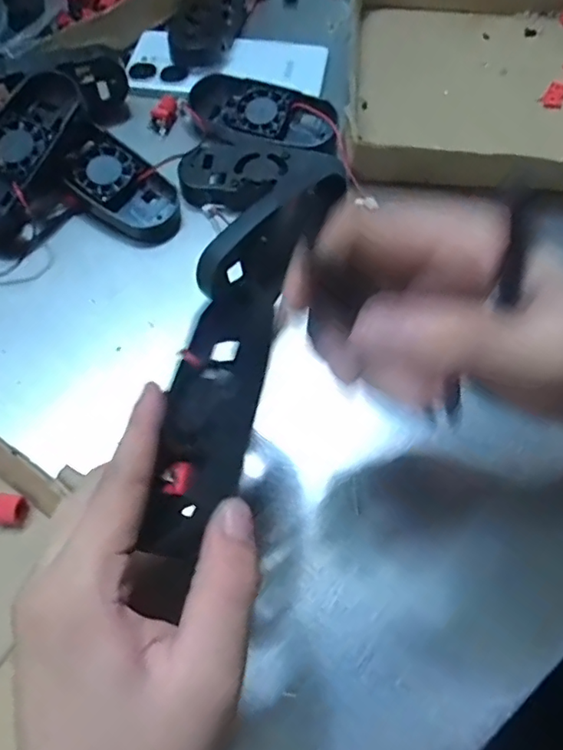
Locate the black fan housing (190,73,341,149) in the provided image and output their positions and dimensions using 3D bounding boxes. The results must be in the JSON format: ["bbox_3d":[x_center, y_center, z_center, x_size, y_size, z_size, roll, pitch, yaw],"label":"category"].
[{"bbox_3d":[-0.016,-0.197,0.414,0.125,0.019,0.048,26,65,14],"label":"black fan housing"}]

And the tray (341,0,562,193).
[{"bbox_3d":[0.211,-0.231,0.419,0.312,0.034,0.234,4,62,3],"label":"tray"}]

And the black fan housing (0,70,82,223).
[{"bbox_3d":[-0.175,-0.150,0.363,0.052,0.015,0.116,27,83,14],"label":"black fan housing"}]

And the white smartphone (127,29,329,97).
[{"bbox_3d":[-0.045,-0.252,0.453,0.159,0.010,0.070,5,62,4],"label":"white smartphone"}]

